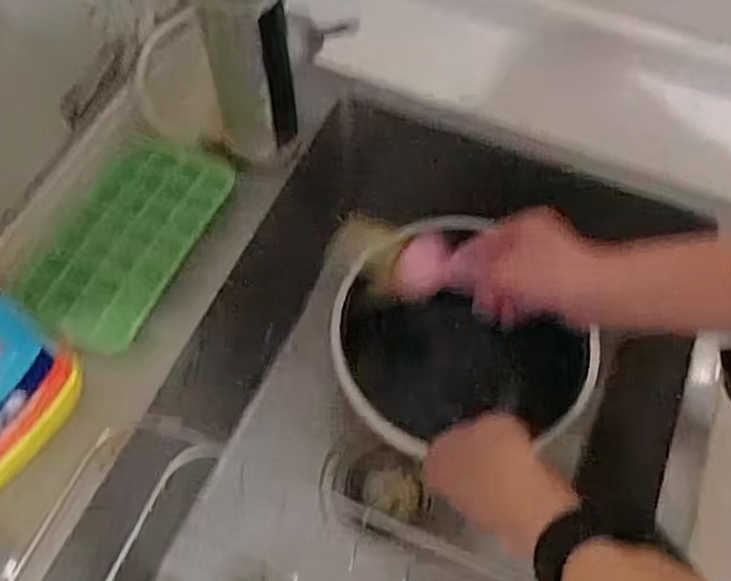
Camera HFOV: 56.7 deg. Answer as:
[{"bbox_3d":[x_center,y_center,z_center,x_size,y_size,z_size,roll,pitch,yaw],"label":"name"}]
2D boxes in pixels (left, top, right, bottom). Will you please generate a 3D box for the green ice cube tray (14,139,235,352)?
[{"bbox_3d":[-0.185,-0.044,0.529,0.090,0.022,0.178,32,71,-10],"label":"green ice cube tray"}]

